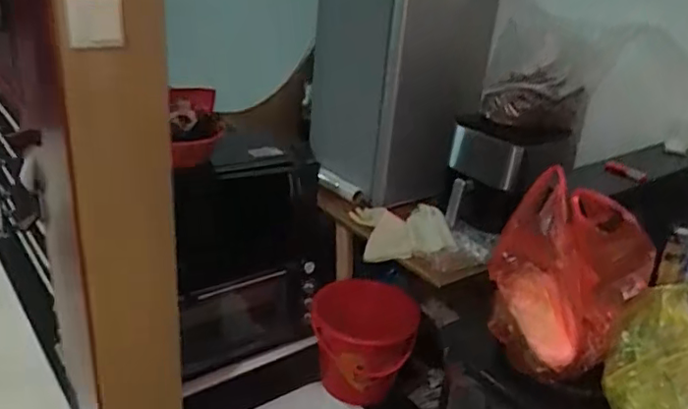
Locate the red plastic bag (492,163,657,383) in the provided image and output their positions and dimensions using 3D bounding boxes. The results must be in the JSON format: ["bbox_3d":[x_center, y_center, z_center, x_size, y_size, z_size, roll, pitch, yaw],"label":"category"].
[{"bbox_3d":[0.380,0.110,0.998,0.248,0.320,0.163,-9,31,-23],"label":"red plastic bag"}]

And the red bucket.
[{"bbox_3d":[0.053,0.379,1.683,0.283,0.236,0.275,4,29,-2],"label":"red bucket"}]

